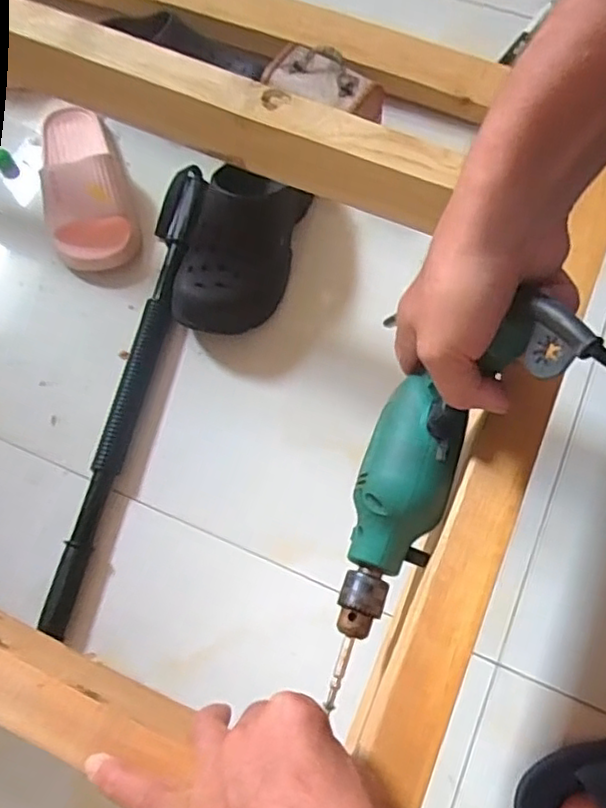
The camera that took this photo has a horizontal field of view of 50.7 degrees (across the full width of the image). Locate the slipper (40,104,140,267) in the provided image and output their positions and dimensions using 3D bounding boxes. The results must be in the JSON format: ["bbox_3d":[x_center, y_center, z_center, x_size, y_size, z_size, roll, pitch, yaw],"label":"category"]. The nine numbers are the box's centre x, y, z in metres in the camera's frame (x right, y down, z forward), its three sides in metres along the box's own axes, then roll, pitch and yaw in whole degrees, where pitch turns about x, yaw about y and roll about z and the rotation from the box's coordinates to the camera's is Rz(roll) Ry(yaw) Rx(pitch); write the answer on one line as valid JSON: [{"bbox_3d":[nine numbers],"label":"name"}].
[{"bbox_3d":[-0.267,-0.265,0.764,0.103,0.066,0.223,-19,71,-5],"label":"slipper"}]

